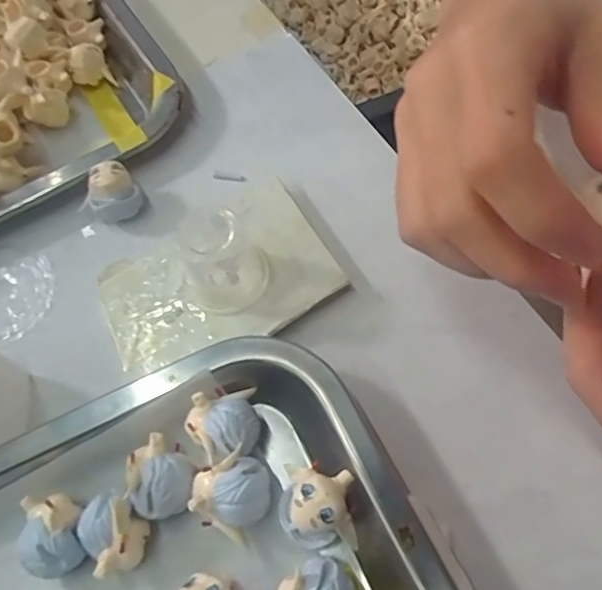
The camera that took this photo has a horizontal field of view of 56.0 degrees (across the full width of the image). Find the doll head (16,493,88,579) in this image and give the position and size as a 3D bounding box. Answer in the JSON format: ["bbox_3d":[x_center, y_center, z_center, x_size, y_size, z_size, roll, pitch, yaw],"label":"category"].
[{"bbox_3d":[-0.090,0.087,0.206,0.020,0.023,0.028,-18,63,-4],"label":"doll head"}]

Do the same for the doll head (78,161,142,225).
[{"bbox_3d":[-0.093,-0.048,0.276,0.026,0.024,0.020,-35,66,-12],"label":"doll head"}]

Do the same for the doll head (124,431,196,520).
[{"bbox_3d":[-0.051,0.068,0.213,0.025,0.021,0.029,-13,63,-2],"label":"doll head"}]

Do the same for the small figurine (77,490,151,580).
[{"bbox_3d":[-0.067,0.085,0.203,0.022,0.024,0.026,-27,65,-8],"label":"small figurine"}]

